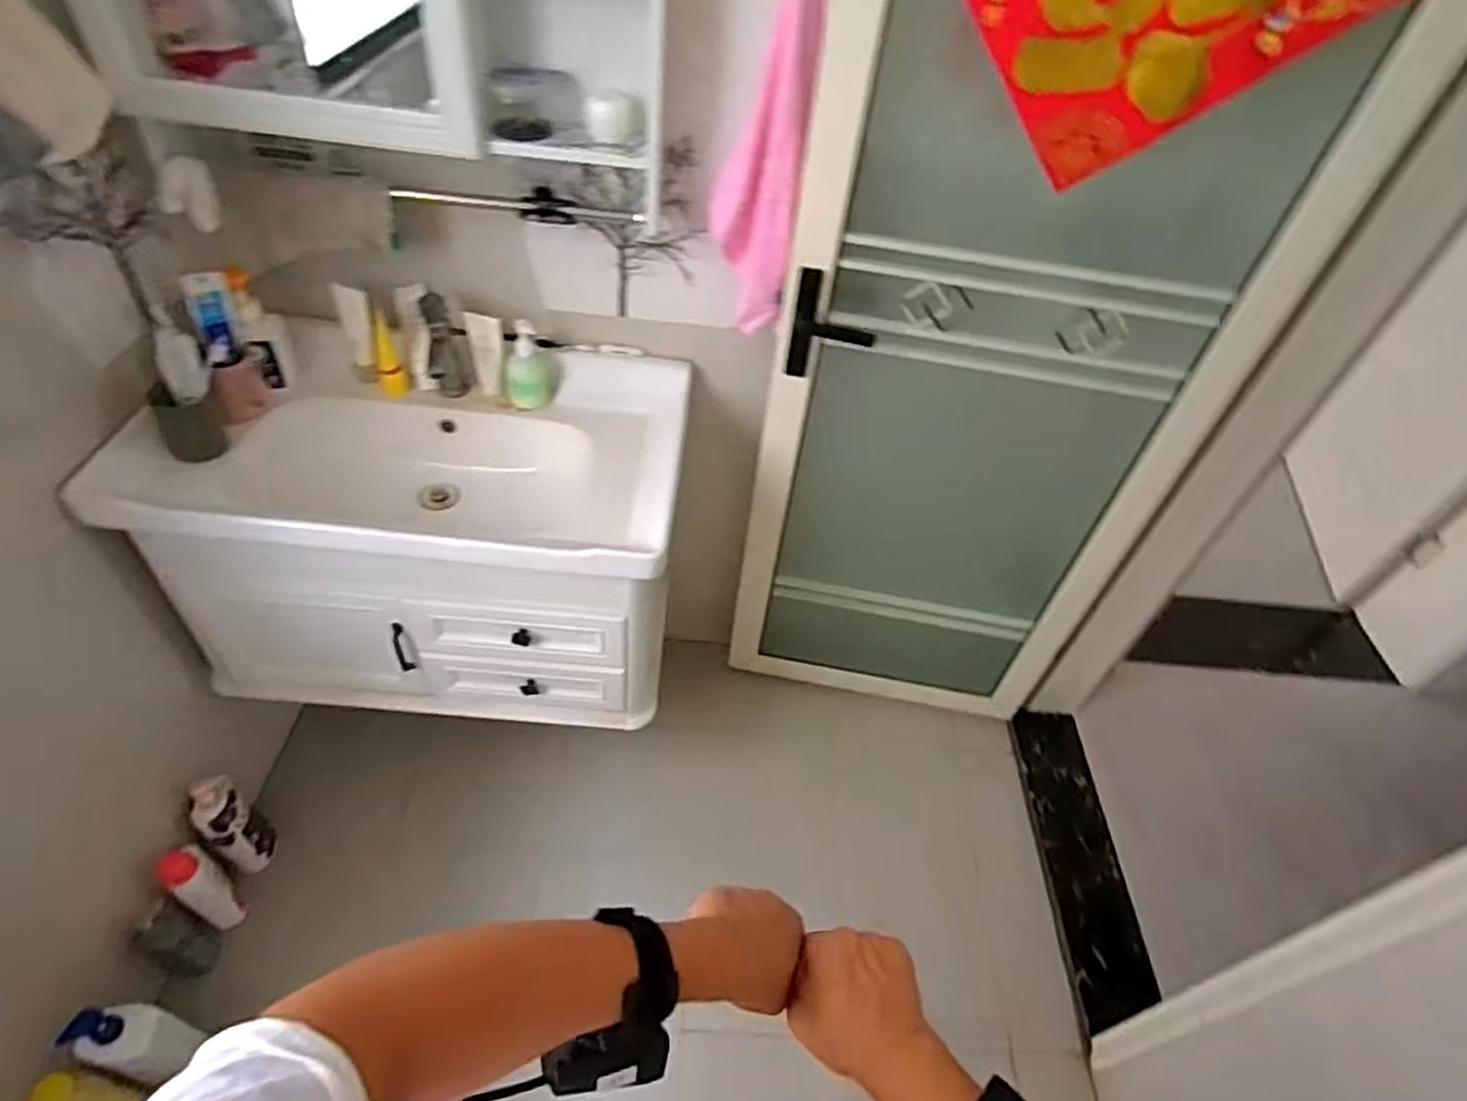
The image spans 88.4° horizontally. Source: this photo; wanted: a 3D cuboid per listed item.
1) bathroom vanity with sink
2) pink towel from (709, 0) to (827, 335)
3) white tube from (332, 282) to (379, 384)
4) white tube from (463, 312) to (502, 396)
[{"bbox_3d":[-0.513,-0.023,1.326,0.799,0.473,0.458,4,48,-7],"label":"bathroom vanity with sink"},{"bbox_3d":[0.037,-0.541,1.052,0.115,0.453,0.093,1,49,-9],"label":"pink towel"},{"bbox_3d":[-0.625,-0.357,1.254,0.059,0.165,0.032,-4,27,-7],"label":"white tube"},{"bbox_3d":[-0.415,-0.333,1.280,0.056,0.142,0.032,-7,50,-15],"label":"white tube"}]

